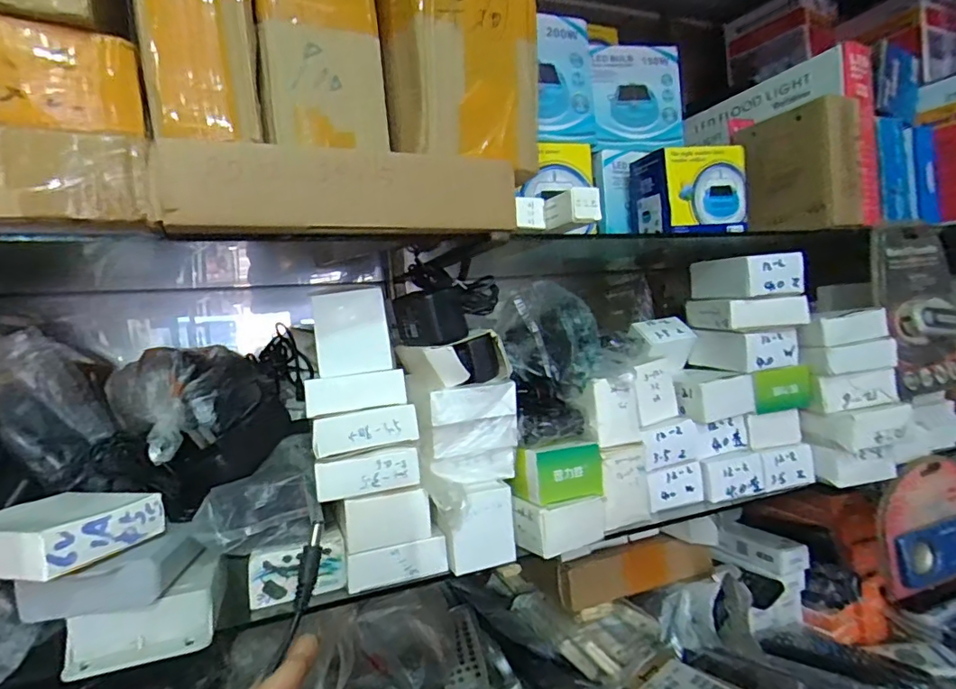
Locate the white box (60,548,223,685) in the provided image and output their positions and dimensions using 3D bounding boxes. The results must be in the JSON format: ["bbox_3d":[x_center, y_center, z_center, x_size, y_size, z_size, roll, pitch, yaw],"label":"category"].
[{"bbox_3d":[-0.223,0.183,0.366,0.087,0.040,0.067,-6,1,-23],"label":"white box"}]

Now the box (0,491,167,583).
[{"bbox_3d":[-0.279,0.123,0.355,0.097,0.030,0.079,-5,1,21],"label":"box"}]

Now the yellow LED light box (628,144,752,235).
[{"bbox_3d":[0.242,-0.171,0.620,0.106,0.092,0.080,-5,1,-16],"label":"yellow LED light box"}]

